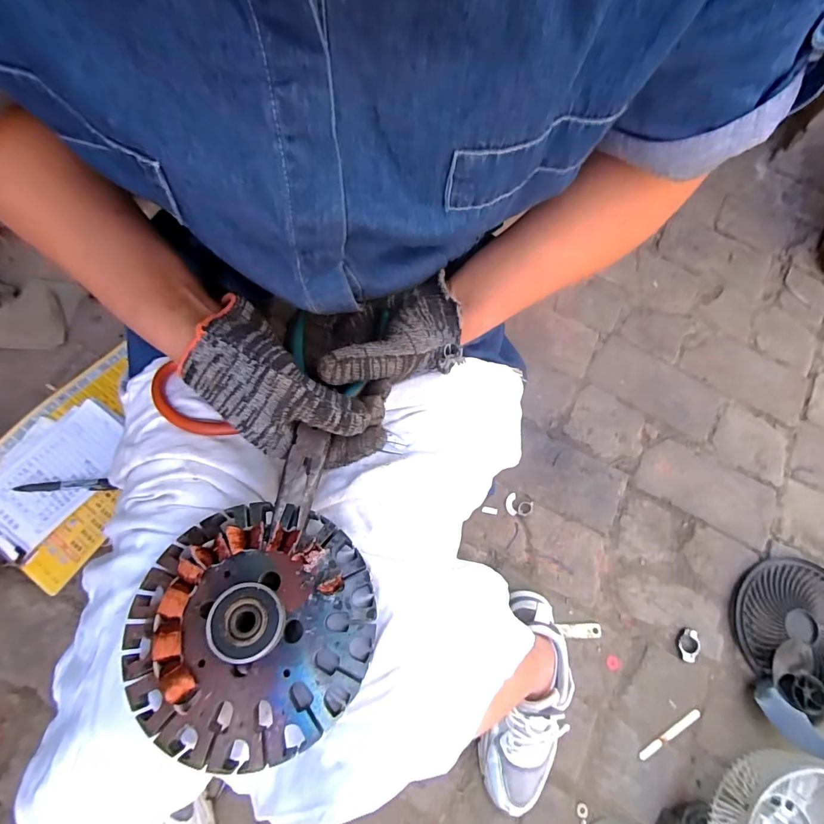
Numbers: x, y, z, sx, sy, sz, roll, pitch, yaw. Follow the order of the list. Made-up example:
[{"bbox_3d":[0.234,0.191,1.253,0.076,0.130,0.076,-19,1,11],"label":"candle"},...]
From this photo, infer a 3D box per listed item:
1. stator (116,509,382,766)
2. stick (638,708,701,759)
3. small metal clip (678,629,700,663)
[{"bbox_3d":[-0.094,0.123,0.253,0.136,0.044,0.130,13,73,5],"label":"stator"},{"bbox_3d":[0.379,0.475,0.650,0.112,0.005,0.012,-33,64,-6],"label":"stick"},{"bbox_3d":[0.424,0.358,0.676,0.029,0.010,0.046,14,73,6],"label":"small metal clip"}]

